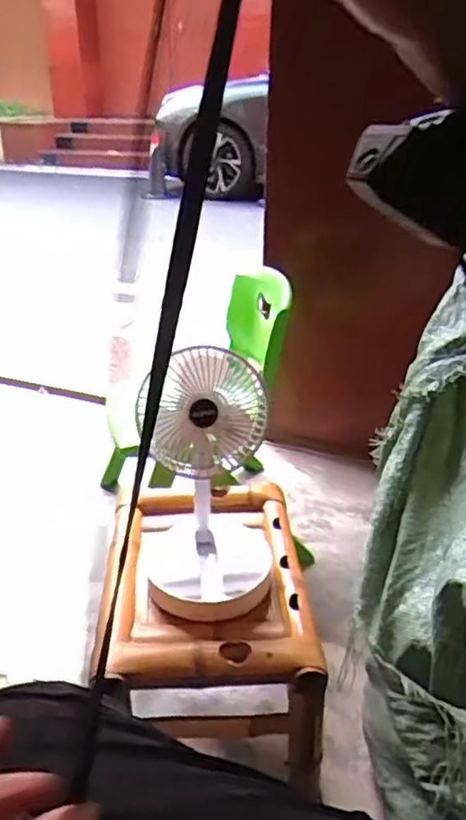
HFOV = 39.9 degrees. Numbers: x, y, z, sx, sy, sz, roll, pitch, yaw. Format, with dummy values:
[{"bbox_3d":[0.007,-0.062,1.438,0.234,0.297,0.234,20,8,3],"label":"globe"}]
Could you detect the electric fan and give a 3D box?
[{"bbox_3d":[-0.030,0.093,0.834,0.158,0.321,0.229,1,28,1],"label":"electric fan"}]

